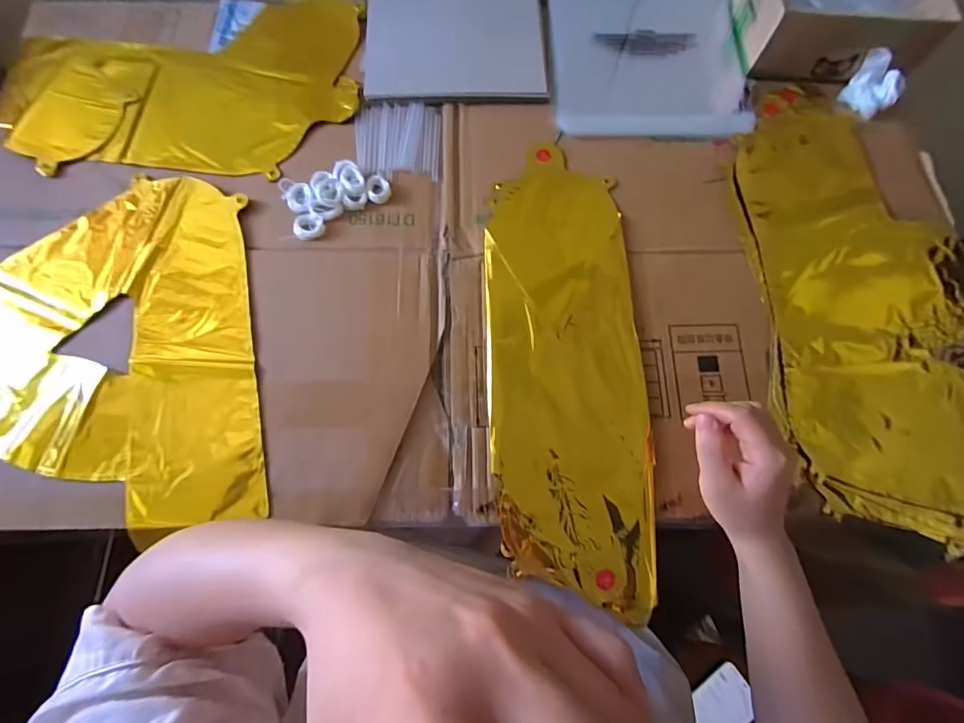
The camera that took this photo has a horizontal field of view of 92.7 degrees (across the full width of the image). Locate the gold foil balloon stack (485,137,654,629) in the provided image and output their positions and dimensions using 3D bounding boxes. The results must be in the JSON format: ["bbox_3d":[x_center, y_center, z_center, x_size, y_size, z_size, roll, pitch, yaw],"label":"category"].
[{"bbox_3d":[0.075,-0.005,0.411,0.134,0.008,0.406,-1,74,-2],"label":"gold foil balloon stack"}]

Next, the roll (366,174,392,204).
[{"bbox_3d":[-0.101,-0.170,0.452,0.023,0.008,0.029,-13,75,-5],"label":"roll"}]

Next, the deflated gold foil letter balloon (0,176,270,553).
[{"bbox_3d":[-0.377,0.001,0.395,0.348,0.007,0.314,-11,75,-5],"label":"deflated gold foil letter balloon"}]

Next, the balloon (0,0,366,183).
[{"bbox_3d":[-0.323,-0.294,0.487,0.372,0.019,0.228,-1,74,-2],"label":"balloon"}]

